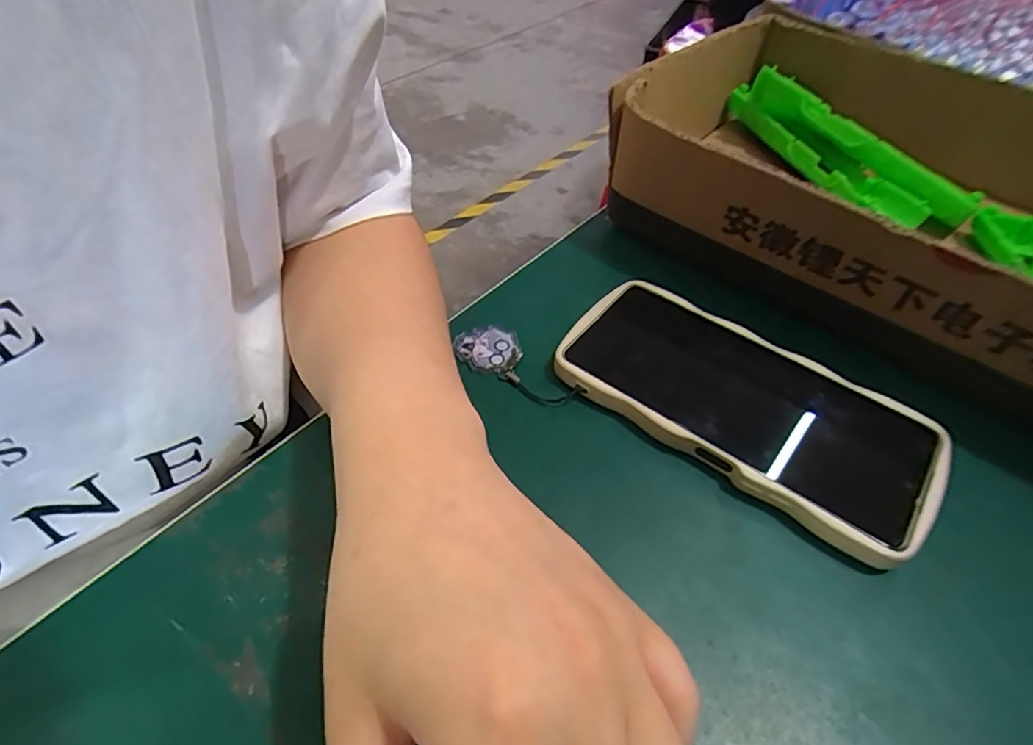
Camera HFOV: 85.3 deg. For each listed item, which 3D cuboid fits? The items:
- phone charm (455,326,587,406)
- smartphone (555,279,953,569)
[{"bbox_3d":[-0.001,-0.005,0.282,0.068,0.005,0.030,33,56,23],"label":"phone charm"},{"bbox_3d":[0.104,0.010,0.268,0.165,0.015,0.088,32,55,22],"label":"smartphone"}]

